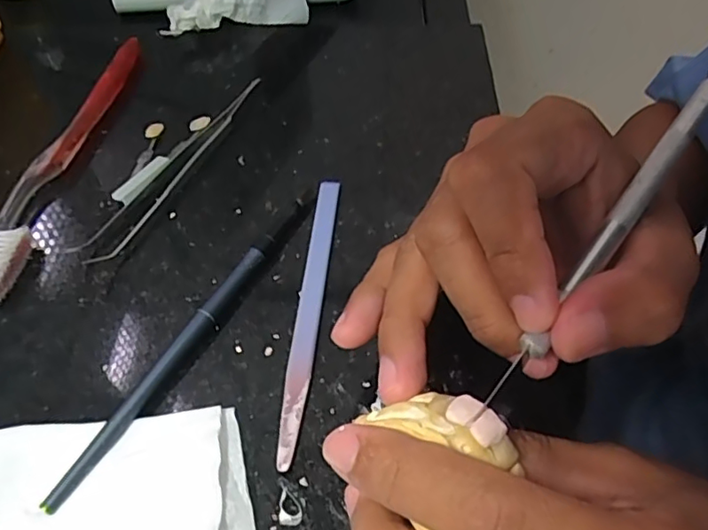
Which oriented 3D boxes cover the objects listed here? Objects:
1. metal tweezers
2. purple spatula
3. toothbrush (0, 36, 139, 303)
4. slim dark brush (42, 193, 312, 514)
[{"bbox_3d":[-0.085,-0.050,0.285,0.018,0.010,0.133,26,57,19],"label":"metal tweezers"},{"bbox_3d":[-0.018,0.015,0.238,0.009,0.004,0.136,4,53,4],"label":"purple spatula"},{"bbox_3d":[-0.147,-0.058,0.290,0.022,0.013,0.180,5,53,5],"label":"toothbrush"},{"bbox_3d":[-0.061,0.024,0.229,0.008,0.008,0.158,23,56,17],"label":"slim dark brush"}]

